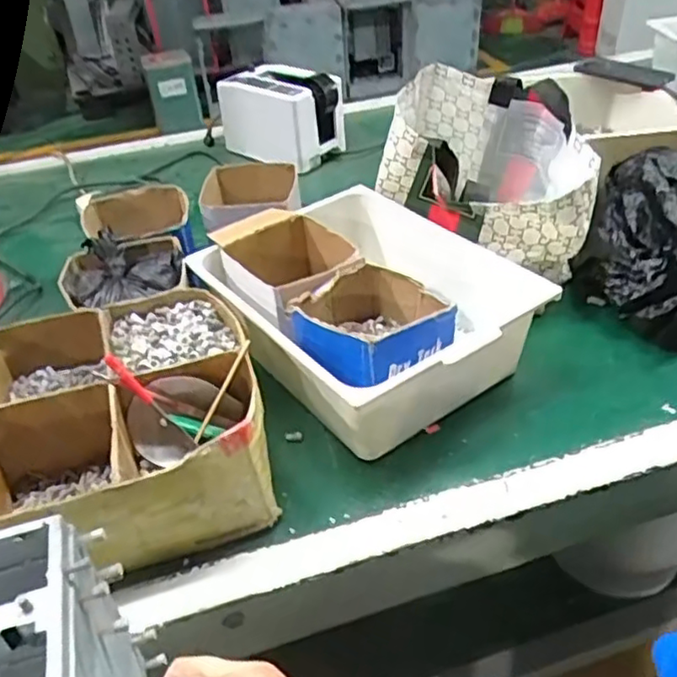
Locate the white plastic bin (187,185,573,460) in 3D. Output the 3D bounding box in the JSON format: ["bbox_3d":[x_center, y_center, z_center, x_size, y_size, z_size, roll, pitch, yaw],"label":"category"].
[{"bbox_3d":[0.025,-0.042,0.816,0.281,0.130,0.361,-27,45,-24],"label":"white plastic bin"}]

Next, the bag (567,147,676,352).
[{"bbox_3d":[0.430,-0.140,0.901,0.181,0.123,0.315,17,45,24],"label":"bag"}]

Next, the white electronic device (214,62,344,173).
[{"bbox_3d":[-0.119,-0.437,1.300,0.252,0.149,0.120,19,46,26],"label":"white electronic device"}]

